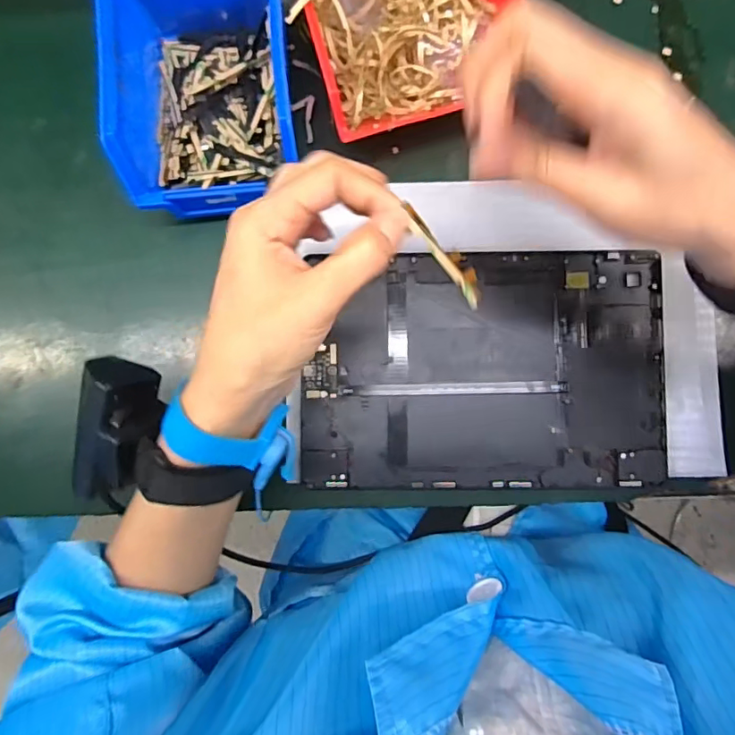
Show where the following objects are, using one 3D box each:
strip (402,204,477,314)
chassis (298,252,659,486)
[{"bbox_3d":[0.035,-0.051,0.231,0.011,0.006,0.054,-42,103,-2],"label":"strip"},{"bbox_3d":[0.075,0.002,0.338,0.233,0.008,0.151,-1,86,1],"label":"chassis"}]

